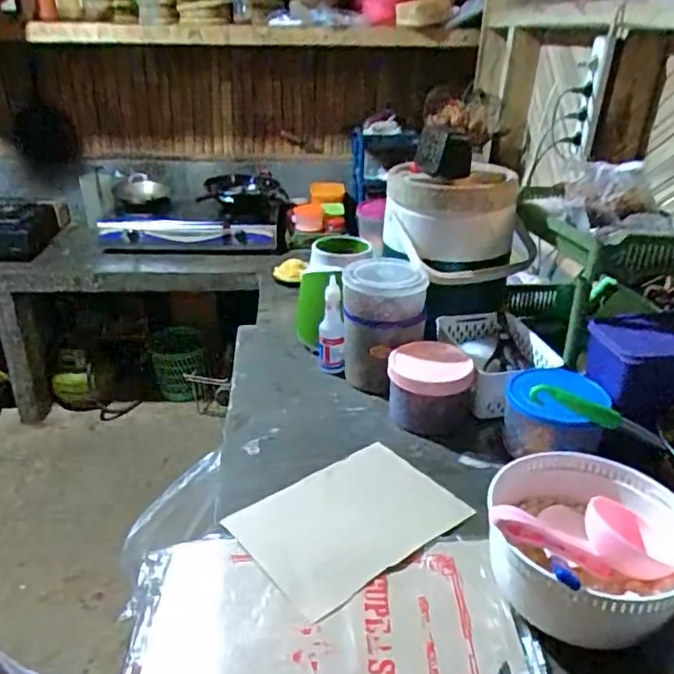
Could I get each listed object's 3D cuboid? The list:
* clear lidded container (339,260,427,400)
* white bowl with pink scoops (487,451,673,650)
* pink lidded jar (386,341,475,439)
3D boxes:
[{"bbox_3d":[0.077,-0.015,1.021,0.135,0.195,0.148,2,28,4],"label":"clear lidded container"},{"bbox_3d":[0.258,0.223,0.643,0.200,0.129,0.200,0,28,0],"label":"white bowl with pink scoops"},{"bbox_3d":[0.144,0.078,0.942,0.128,0.098,0.113,9,29,17],"label":"pink lidded jar"}]

